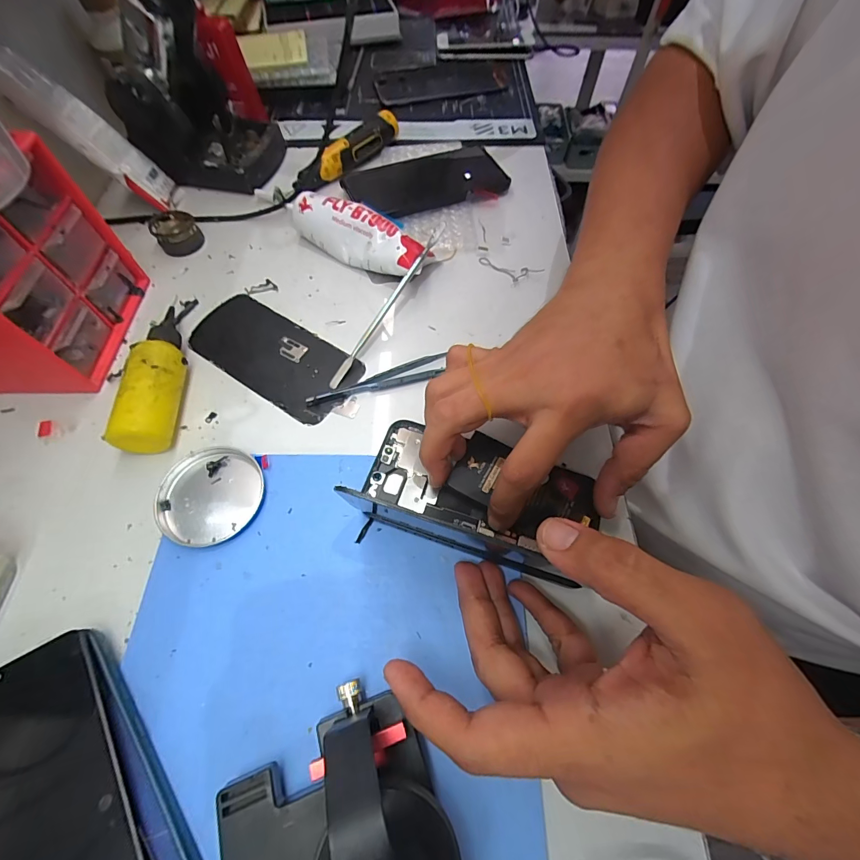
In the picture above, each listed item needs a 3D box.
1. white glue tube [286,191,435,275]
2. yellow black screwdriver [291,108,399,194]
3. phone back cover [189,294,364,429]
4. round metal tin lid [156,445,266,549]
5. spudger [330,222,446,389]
[{"bbox_3d":[-0.066,-0.179,0.357,0.143,0.039,0.045,31,66,16],"label":"white glue tube"},{"bbox_3d":[-0.089,-0.301,0.418,0.026,0.022,0.137,33,67,17],"label":"yellow black screwdriver"},{"bbox_3d":[-0.127,-0.062,0.317,0.144,0.005,0.068,31,66,16],"label":"phone back cover"},{"bbox_3d":[-0.143,0.043,0.253,0.065,0.014,0.060,-13,62,-6],"label":"round metal tin lid"},{"bbox_3d":[-0.033,-0.104,0.317,0.009,0.010,0.164,29,79,15],"label":"spudger"}]

